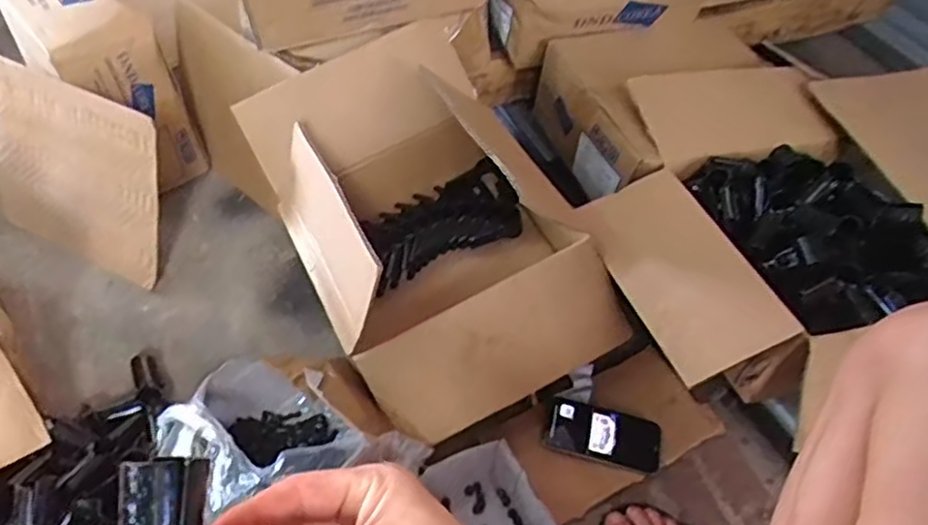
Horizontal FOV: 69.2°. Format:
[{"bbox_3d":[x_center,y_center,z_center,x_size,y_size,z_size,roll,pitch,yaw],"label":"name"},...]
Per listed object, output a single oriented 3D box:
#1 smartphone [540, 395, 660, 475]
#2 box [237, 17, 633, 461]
[{"bbox_3d":[0.174,0.211,0.833,0.141,0.014,0.071,14,51,7],"label":"smartphone"},{"bbox_3d":[-0.047,-0.035,0.864,0.314,0.250,0.470,-20,55,-19],"label":"box"}]

